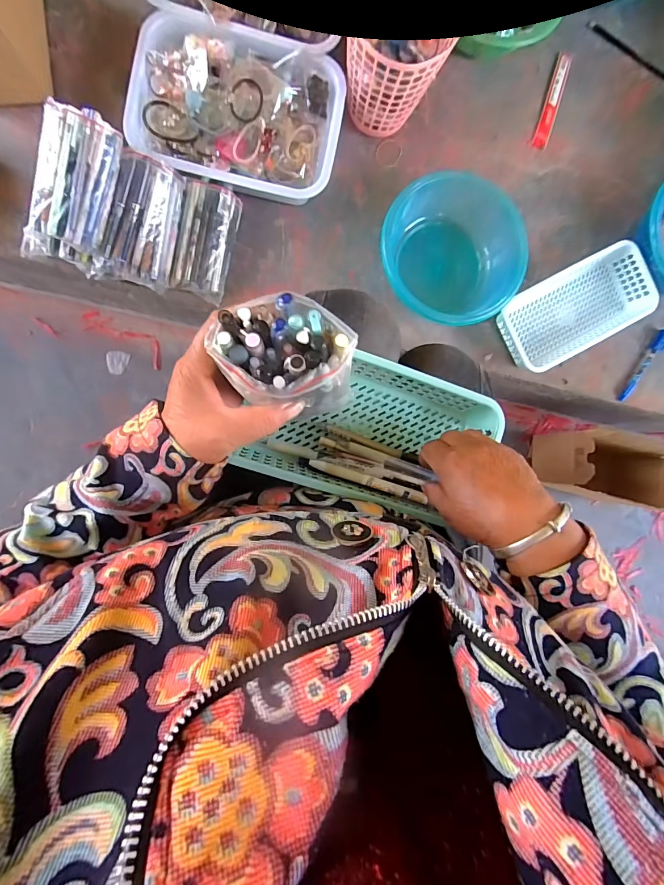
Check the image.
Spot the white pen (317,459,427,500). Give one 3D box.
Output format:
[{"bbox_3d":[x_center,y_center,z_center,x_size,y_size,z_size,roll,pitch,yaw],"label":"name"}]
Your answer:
[{"bbox_3d":[0.034,0.036,0.374,0.113,0.009,0.011,19,86,-8],"label":"white pen"}]

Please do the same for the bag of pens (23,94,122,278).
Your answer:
[{"bbox_3d":[-0.335,-0.315,0.508,0.084,0.060,0.192,31,115,-7],"label":"bag of pens"}]

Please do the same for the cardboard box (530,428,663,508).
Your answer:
[{"bbox_3d":[0.552,0.046,0.803,0.227,0.175,0.124,9,87,-8],"label":"cardboard box"}]

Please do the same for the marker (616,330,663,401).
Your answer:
[{"bbox_3d":[0.554,-0.136,0.700,0.022,0.019,0.150,34,86,-6],"label":"marker"}]

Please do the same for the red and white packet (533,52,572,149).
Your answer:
[{"bbox_3d":[0.382,-0.592,0.685,0.027,0.006,0.167,16,88,-7],"label":"red and white packet"}]

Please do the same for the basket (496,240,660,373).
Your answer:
[{"bbox_3d":[0.410,-0.224,0.673,0.265,0.048,0.137,-28,94,-7],"label":"basket"}]

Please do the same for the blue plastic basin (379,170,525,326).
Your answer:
[{"bbox_3d":[0.182,-0.296,0.628,0.220,0.081,0.206,4,90,-8],"label":"blue plastic basin"}]

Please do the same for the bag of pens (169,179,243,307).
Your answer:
[{"bbox_3d":[-0.190,-0.299,0.596,0.076,0.055,0.155,13,89,-7],"label":"bag of pens"}]

